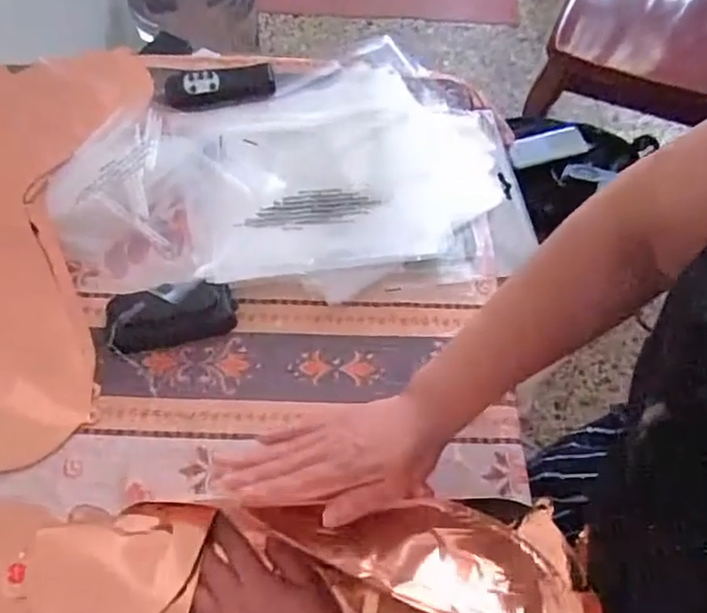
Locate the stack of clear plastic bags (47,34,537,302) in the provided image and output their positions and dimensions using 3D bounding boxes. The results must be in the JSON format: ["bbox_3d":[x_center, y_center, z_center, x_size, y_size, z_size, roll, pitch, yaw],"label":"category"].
[{"bbox_3d":[-0.056,-0.147,0.625,0.431,0.032,0.281,-4,64,-4],"label":"stack of clear plastic bags"}]

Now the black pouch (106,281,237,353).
[{"bbox_3d":[-0.159,0.004,0.544,0.109,0.030,0.057,-8,64,-6],"label":"black pouch"}]

